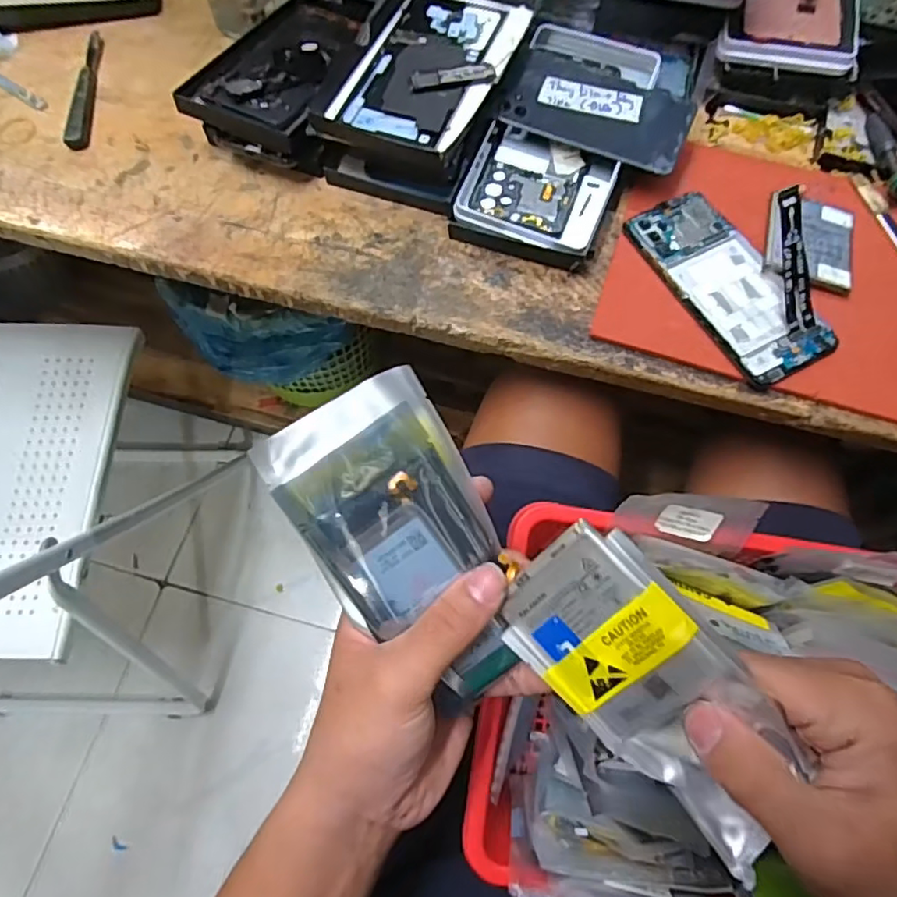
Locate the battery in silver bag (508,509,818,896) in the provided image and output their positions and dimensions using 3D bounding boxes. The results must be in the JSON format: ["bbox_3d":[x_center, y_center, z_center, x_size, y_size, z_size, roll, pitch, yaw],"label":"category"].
[{"bbox_3d":[0.084,0.097,0.240,0.133,0.014,0.069,44,114,10],"label":"battery in silver bag"}]

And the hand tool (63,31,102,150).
[{"bbox_3d":[-0.300,-0.297,0.485,0.017,0.011,0.127,-6,73,-2],"label":"hand tool"}]

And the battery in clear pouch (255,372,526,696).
[{"bbox_3d":[-0.017,0.042,0.268,0.079,0.016,0.142,-32,90,-5],"label":"battery in clear pouch"}]

